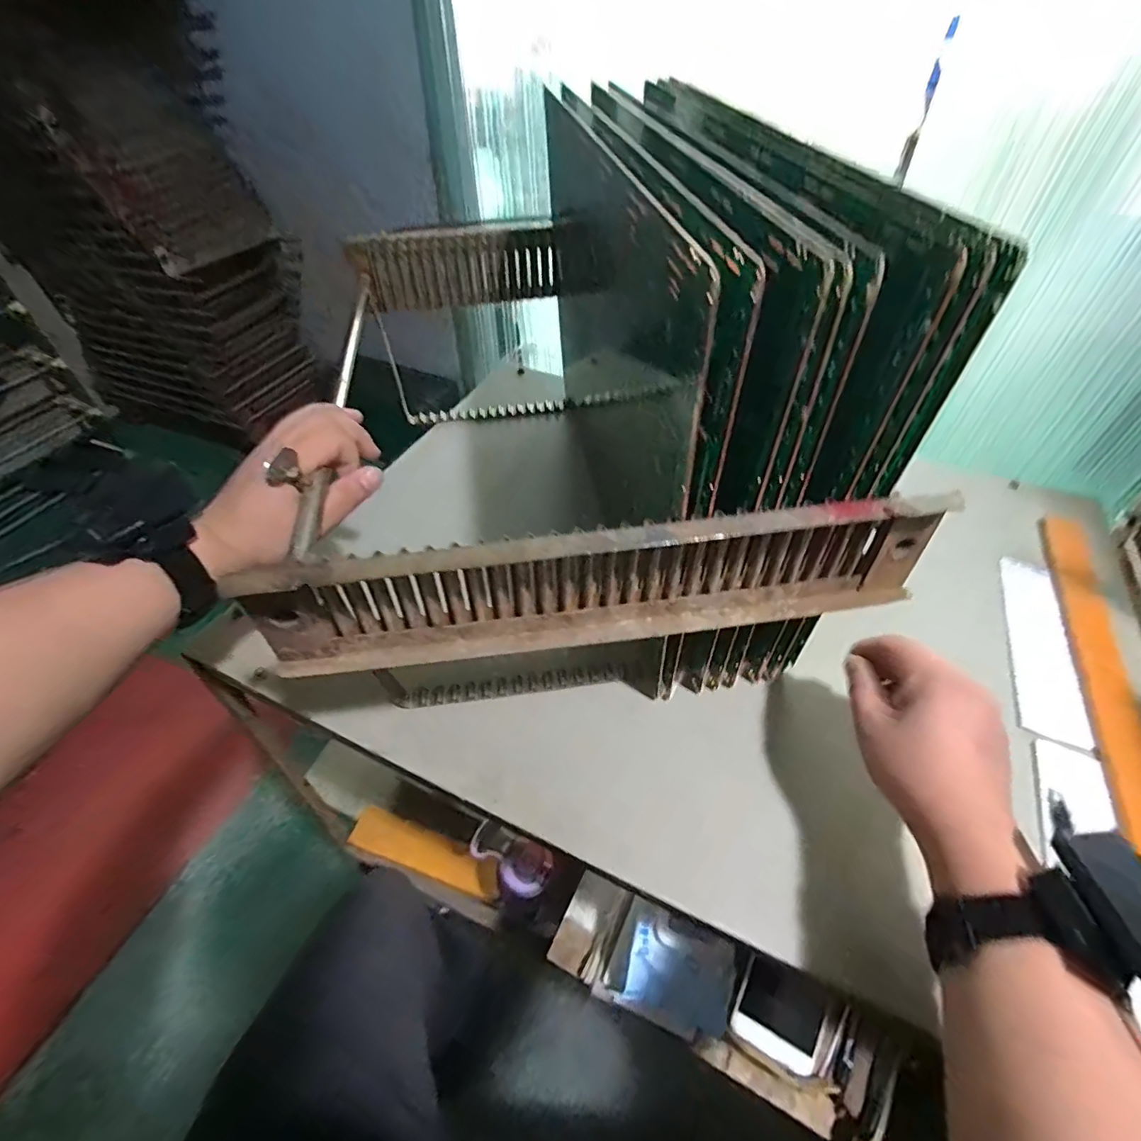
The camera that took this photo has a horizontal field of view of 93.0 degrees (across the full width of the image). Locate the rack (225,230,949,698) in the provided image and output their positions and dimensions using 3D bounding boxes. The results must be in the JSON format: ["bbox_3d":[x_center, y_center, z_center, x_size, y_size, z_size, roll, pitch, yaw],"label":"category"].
[{"bbox_3d":[-0.013,-0.138,0.547,0.394,0.215,0.542,-7,48,-5],"label":"rack"}]

